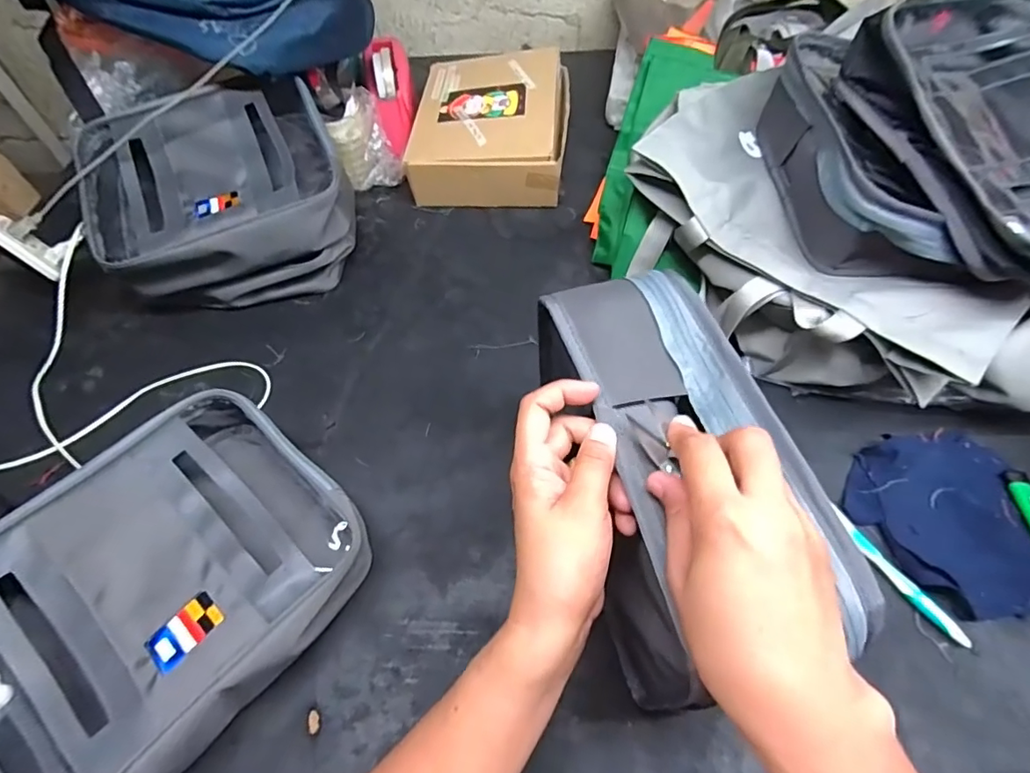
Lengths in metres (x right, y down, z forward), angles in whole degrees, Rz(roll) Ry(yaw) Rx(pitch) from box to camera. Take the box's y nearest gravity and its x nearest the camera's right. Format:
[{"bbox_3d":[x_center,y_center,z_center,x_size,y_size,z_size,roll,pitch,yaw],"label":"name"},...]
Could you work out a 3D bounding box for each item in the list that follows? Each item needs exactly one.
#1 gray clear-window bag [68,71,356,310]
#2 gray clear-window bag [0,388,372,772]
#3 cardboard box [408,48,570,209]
[{"bbox_3d":[-0.351,-0.224,0.637,0.277,0.152,0.222,-22,58,-12],"label":"gray clear-window bag"},{"bbox_3d":[-0.277,0.160,0.418,0.225,0.096,0.271,36,65,23],"label":"gray clear-window bag"},{"bbox_3d":[-0.034,-0.383,0.766,0.217,0.084,0.259,3,56,4],"label":"cardboard box"}]

